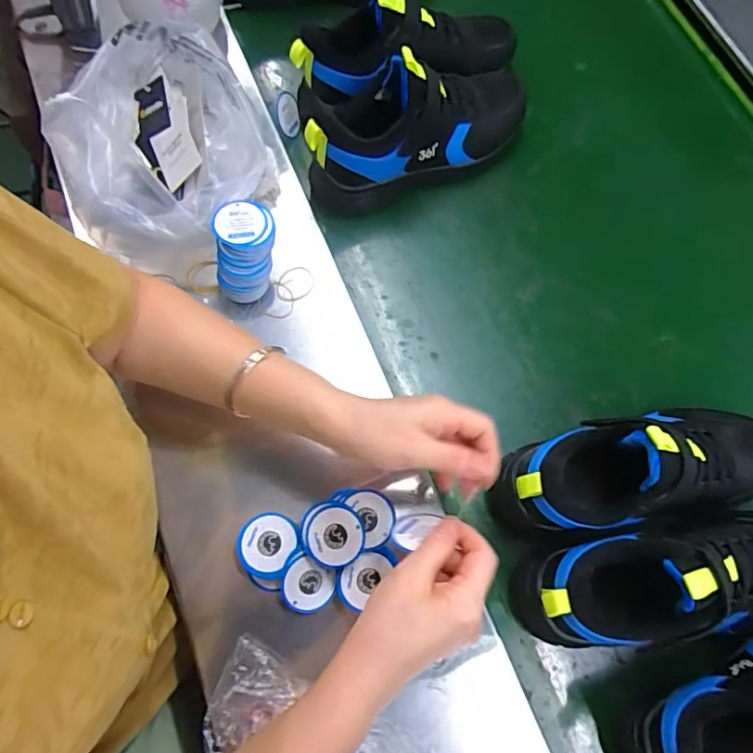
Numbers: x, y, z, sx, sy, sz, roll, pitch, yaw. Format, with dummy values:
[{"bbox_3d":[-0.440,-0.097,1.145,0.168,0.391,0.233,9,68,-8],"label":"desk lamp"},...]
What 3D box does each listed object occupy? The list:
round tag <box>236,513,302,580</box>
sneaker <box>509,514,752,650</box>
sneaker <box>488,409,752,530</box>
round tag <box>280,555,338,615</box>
[{"bbox_3d":[-0.090,0.141,0.447,0.053,0.008,0.049,0,72,0],"label":"round tag"},{"bbox_3d":[0.255,0.177,0.439,0.259,0.122,0.092,-8,72,-3],"label":"sneaker"},{"bbox_3d":[0.245,0.077,0.462,0.261,0.139,0.085,-8,72,-3],"label":"sneaker"},{"bbox_3d":[-0.058,0.177,0.446,0.044,0.004,0.041,3,80,-16],"label":"round tag"}]

